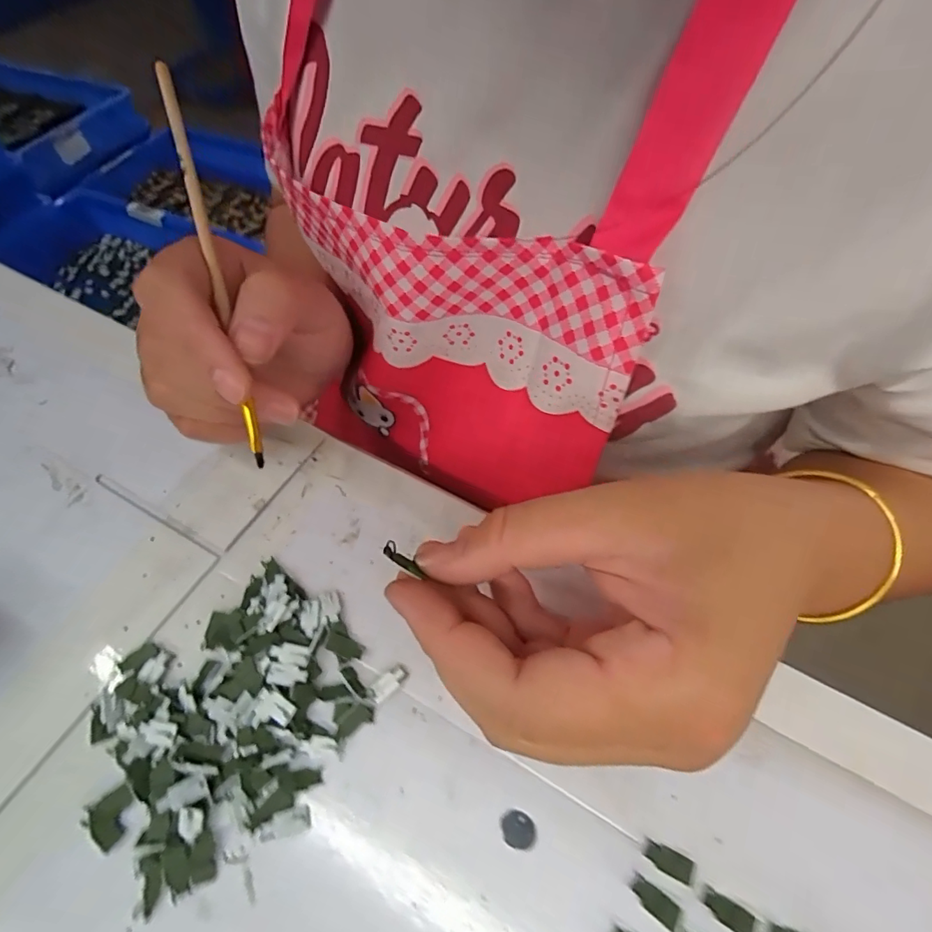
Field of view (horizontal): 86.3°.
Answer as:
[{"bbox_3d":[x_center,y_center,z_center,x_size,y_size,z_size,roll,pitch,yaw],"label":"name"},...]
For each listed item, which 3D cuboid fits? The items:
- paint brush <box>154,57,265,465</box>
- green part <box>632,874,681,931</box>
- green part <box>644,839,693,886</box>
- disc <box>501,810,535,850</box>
[{"bbox_3d":[-0.095,-0.077,0.185,0.005,0.005,0.158,-15,87,-8],"label":"paint brush"},{"bbox_3d":[0.057,0.131,0.150,0.014,0.004,0.007,30,62,33],"label":"green part"},{"bbox_3d":[0.063,0.123,0.155,0.014,0.004,0.007,23,61,15],"label":"green part"},{"bbox_3d":[0.017,0.117,0.160,0.011,0.004,0.010,0,58,1],"label":"disc"}]

